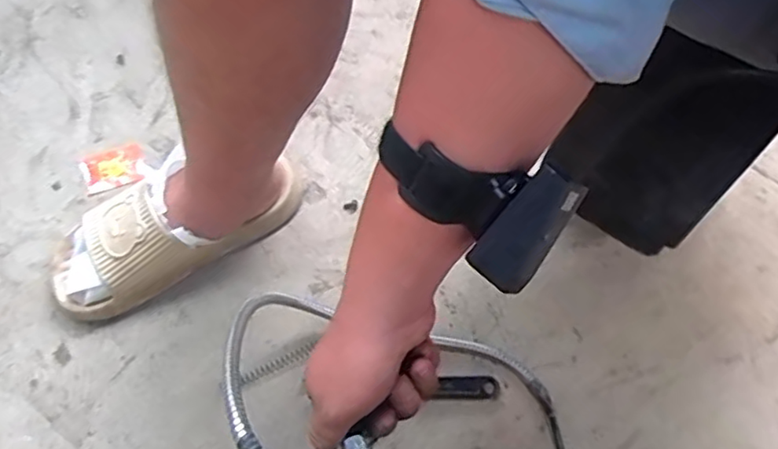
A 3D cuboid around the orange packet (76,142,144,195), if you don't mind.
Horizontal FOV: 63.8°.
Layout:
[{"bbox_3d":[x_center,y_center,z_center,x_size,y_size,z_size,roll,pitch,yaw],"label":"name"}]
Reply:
[{"bbox_3d":[-0.327,-0.067,0.737,0.071,0.004,0.046,-21,68,-7],"label":"orange packet"}]

